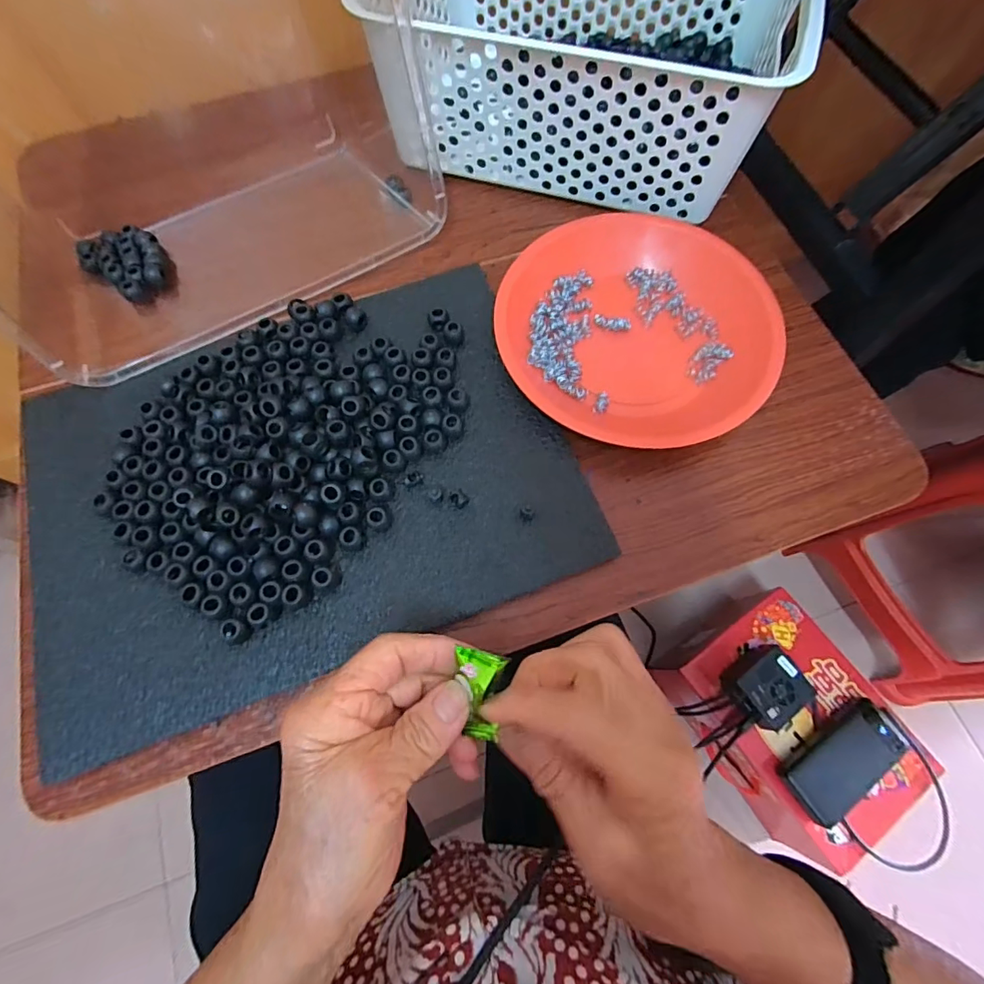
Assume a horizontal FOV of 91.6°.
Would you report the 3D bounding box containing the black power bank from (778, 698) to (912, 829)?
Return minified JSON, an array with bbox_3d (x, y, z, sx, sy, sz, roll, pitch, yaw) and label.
[{"bbox_3d":[0.436,0.329,0.586,0.157,0.022,0.073,-33,73,-11],"label":"black power bank"}]

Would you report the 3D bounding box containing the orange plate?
[{"bbox_3d":[0.104,-0.124,0.346,0.192,0.025,0.178,0,70,0],"label":"orange plate"}]

